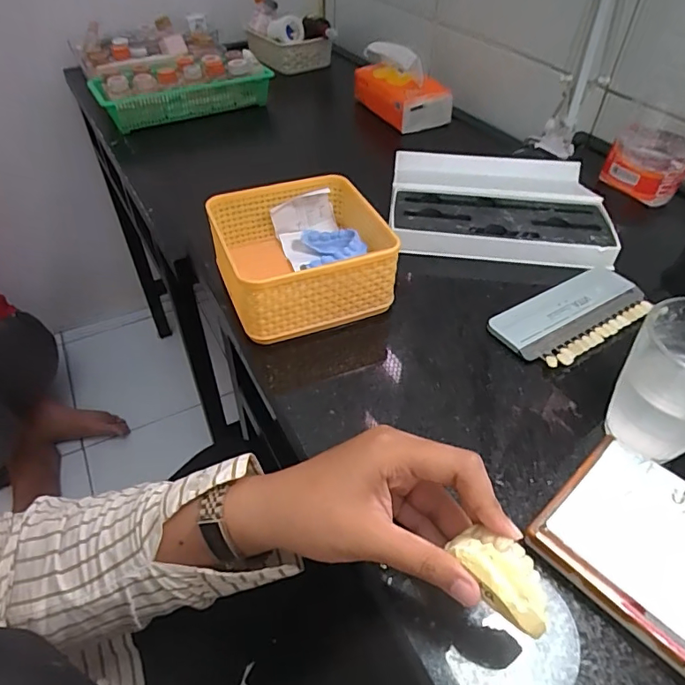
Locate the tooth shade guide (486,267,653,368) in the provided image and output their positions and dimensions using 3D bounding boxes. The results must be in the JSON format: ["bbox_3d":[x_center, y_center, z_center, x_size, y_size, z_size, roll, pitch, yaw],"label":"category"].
[{"bbox_3d":[0.195,-0.026,0.417,0.144,0.009,0.068,-25,50,-24],"label":"tooth shade guide"}]

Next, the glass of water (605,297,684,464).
[{"bbox_3d":[0.201,0.029,0.302,0.063,0.098,0.060,-1,48,1],"label":"glass of water"}]

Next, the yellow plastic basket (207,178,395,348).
[{"bbox_3d":[-0.033,-0.075,0.427,0.134,0.066,0.131,-15,47,-14],"label":"yellow plastic basket"}]

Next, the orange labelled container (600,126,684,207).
[{"bbox_3d":[0.359,-0.212,0.589,0.087,0.055,0.077,23,50,21],"label":"orange labelled container"}]

